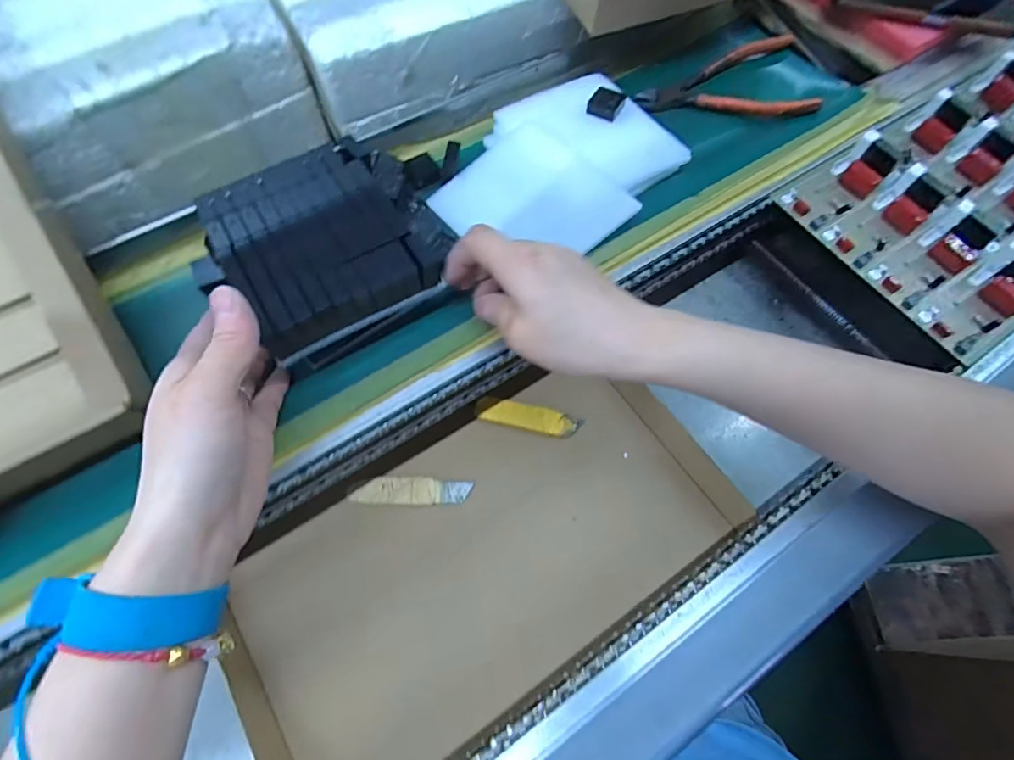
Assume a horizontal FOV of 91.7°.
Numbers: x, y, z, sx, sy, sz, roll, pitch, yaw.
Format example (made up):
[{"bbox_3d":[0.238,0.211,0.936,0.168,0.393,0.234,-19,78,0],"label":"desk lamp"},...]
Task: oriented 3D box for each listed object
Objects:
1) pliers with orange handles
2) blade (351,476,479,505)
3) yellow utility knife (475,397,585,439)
[{"bbox_3d":[0.194,-0.278,0.446,0.154,0.012,0.105,-1,60,-1],"label":"pliers with orange handles"},{"bbox_3d":[-0.076,0.089,0.396,0.092,0.007,0.023,2,60,0],"label":"blade"},{"bbox_3d":[0.019,0.032,0.425,0.089,0.007,0.023,12,61,6],"label":"yellow utility knife"}]

